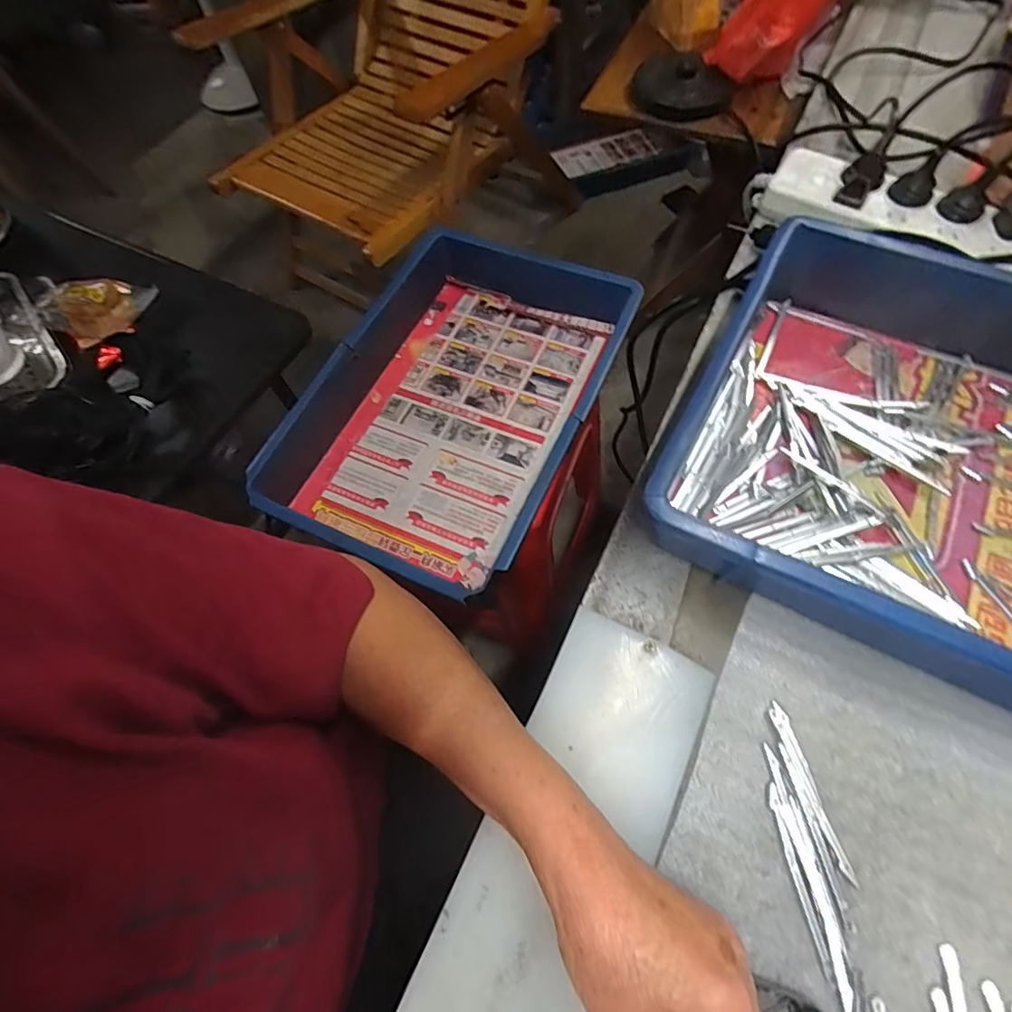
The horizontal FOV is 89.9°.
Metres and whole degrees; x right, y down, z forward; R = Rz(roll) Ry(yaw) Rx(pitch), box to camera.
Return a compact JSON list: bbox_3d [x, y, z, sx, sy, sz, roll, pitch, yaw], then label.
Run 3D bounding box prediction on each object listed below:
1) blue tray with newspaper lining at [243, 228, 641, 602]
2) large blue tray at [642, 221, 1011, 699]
[{"bbox_3d":[-0.059,-0.134,0.599,0.307,0.082,0.414,23,69,14],"label":"blue tray with newspaper lining"},{"bbox_3d":[0.337,-0.016,0.323,0.425,0.079,0.292,25,70,15],"label":"large blue tray"}]

